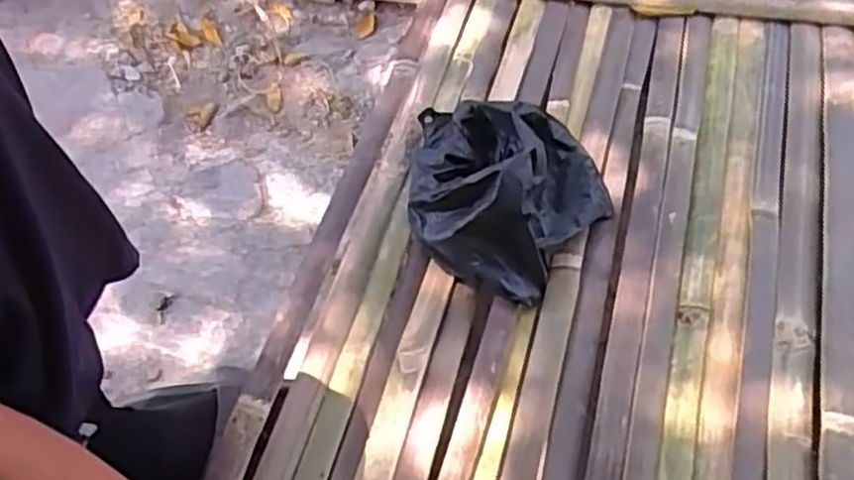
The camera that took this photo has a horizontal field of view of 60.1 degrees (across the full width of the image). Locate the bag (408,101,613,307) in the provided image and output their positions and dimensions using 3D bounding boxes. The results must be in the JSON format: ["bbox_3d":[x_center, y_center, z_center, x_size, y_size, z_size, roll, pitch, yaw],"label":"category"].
[{"bbox_3d":[0.073,-0.061,0.686,0.188,0.103,0.224,2,55,6],"label":"bag"}]

